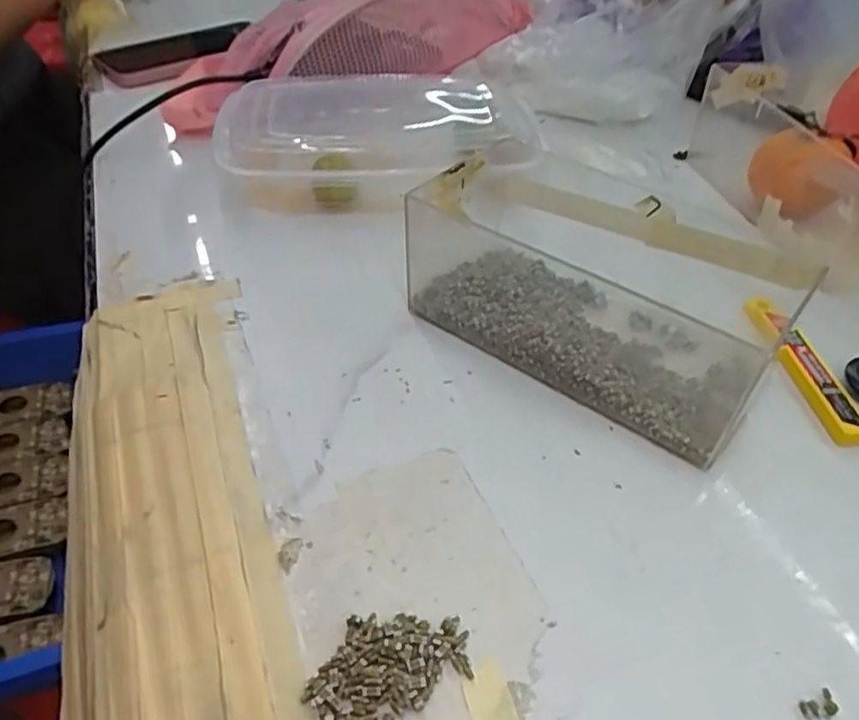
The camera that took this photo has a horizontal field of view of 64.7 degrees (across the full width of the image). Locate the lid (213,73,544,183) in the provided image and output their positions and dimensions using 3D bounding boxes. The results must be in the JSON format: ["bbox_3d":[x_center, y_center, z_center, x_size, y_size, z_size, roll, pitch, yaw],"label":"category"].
[{"bbox_3d":[-0.036,-0.162,0.470,0.217,0.034,0.143,2,42,0],"label":"lid"}]

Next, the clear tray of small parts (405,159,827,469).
[{"bbox_3d":[0.084,-0.040,0.346,0.180,0.066,0.101,30,49,27],"label":"clear tray of small parts"}]

